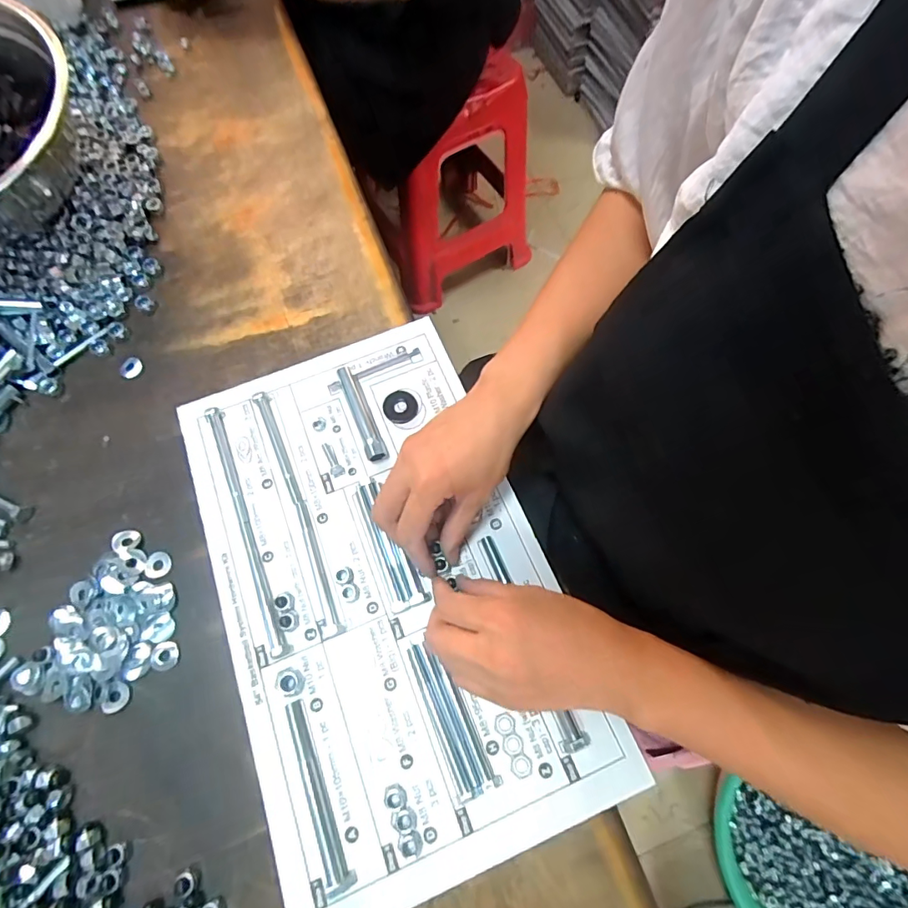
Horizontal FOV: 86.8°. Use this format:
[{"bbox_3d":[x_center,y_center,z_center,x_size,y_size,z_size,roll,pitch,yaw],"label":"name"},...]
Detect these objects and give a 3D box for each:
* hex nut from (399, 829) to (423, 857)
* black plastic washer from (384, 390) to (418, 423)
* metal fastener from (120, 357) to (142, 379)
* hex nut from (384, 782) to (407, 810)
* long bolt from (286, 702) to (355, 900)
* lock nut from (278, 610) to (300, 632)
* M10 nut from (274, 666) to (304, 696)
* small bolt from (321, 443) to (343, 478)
[{"bbox_3d":[-0.027,0.245,0.302,0.014,0.005,0.014,-12,68,-4],"label":"hex nut"},{"bbox_3d":[-0.046,-0.042,0.413,0.029,0.004,0.030,0,68,0],"label":"black plastic washer"},{"bbox_3d":[-0.296,-0.079,0.439,0.020,0.004,0.019,-30,71,-11],"label":"metal fastener"},{"bbox_3d":[-0.038,0.222,0.312,0.014,0.006,0.013,-8,68,-3],"label":"hex nut"},{"bbox_3d":[-0.091,0.219,0.312,0.015,0.012,0.110,-24,70,-9],"label":"long bolt"},{"bbox_3d":[-0.121,0.122,0.351,0.013,0.011,0.014,-6,68,-2],"label":"lock nut"},{"bbox_3d":[-0.116,0.161,0.339,0.019,0.006,0.018,0,68,0],"label":"M10 nut"},{"bbox_3d":[-0.102,0.004,0.398,0.010,0.007,0.032,-30,71,-11],"label":"small bolt"}]

